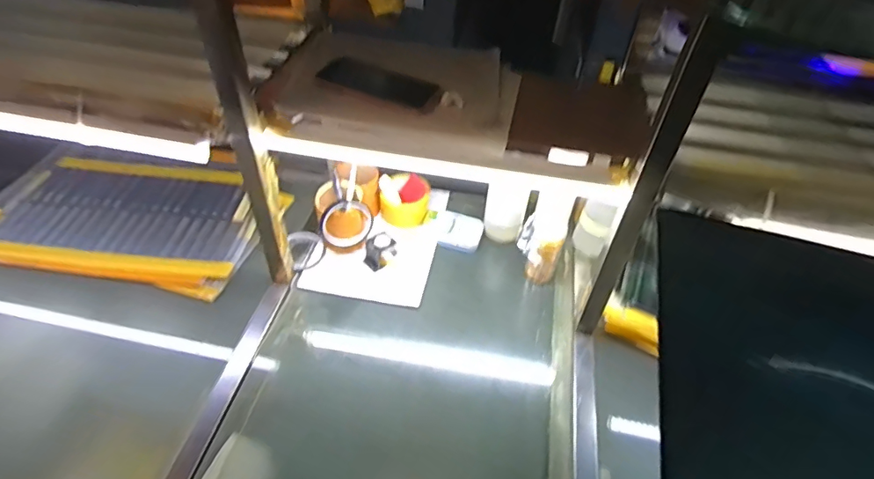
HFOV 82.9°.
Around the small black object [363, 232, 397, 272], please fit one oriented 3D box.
[{"bbox_3d":[-0.102,0.018,0.877,0.041,0.044,0.056,34,53,28],"label":"small black object"}]

